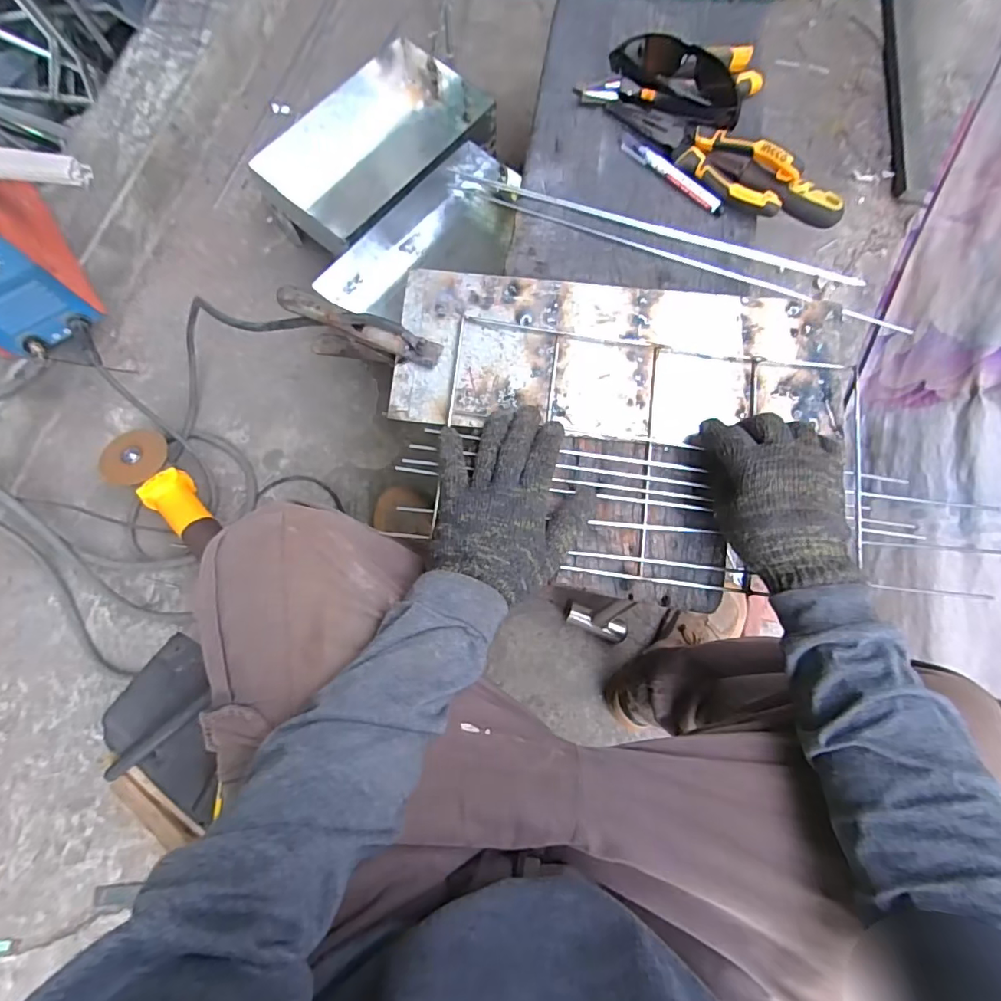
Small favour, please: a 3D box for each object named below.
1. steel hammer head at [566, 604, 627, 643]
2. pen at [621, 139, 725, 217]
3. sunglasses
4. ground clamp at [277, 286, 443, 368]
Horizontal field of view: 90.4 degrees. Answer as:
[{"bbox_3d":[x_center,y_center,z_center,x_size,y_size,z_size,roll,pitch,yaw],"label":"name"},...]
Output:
[{"bbox_3d":[0.155,0.198,0.795,0.099,0.037,0.037,21,77,5],"label":"steel hammer head"},{"bbox_3d":[0.179,-0.337,0.518,0.126,0.014,0.014,39,80,9],"label":"pen"},{"bbox_3d":[0.185,-0.429,0.504,0.149,0.040,0.080,42,80,9],"label":"sunglasses"},{"bbox_3d":[-0.135,-0.156,0.504,0.159,0.085,0.026,21,77,5],"label":"ground clamp"}]

